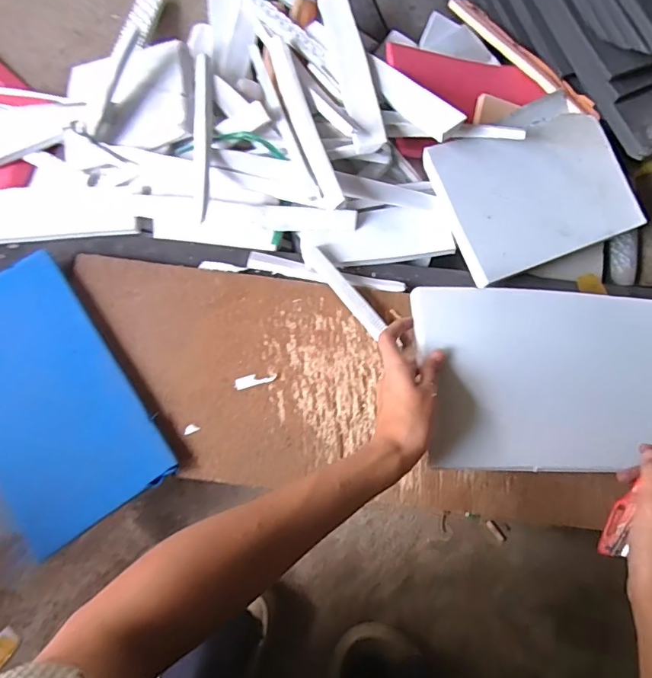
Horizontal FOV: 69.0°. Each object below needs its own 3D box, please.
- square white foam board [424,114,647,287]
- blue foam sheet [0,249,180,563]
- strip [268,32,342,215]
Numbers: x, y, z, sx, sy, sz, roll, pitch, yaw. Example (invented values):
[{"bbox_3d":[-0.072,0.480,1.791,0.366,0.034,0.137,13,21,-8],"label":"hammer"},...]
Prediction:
[{"bbox_3d":[0.242,-0.169,0.547,0.218,0.012,0.162,-19,85,-9],"label":"square white foam board"},{"bbox_3d":[-0.283,0.055,0.474,0.149,0.014,0.272,-32,82,-19],"label":"blue foam sheet"},{"bbox_3d":[-0.030,-0.264,0.556,0.022,0.016,0.292,-15,63,-4],"label":"strip"}]

